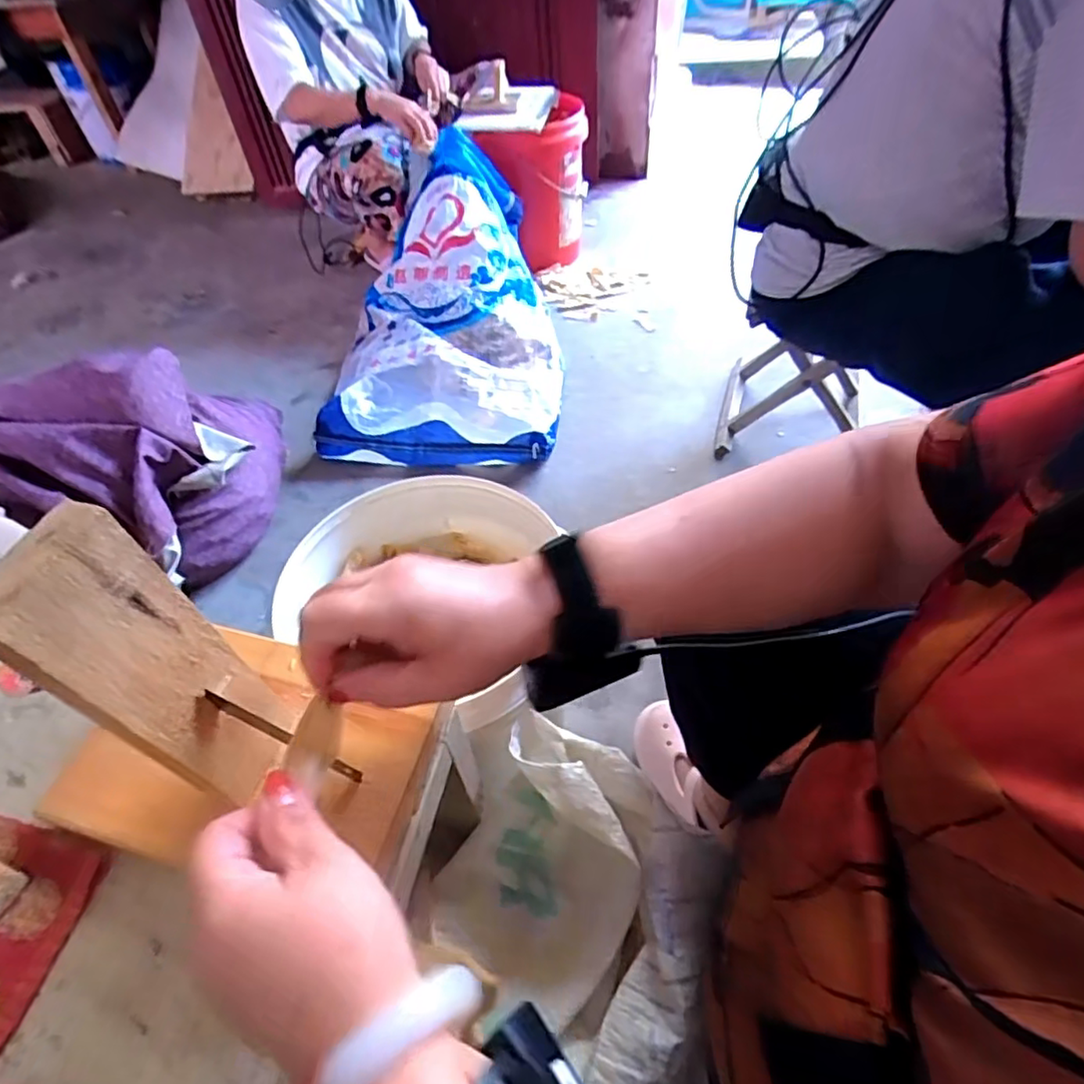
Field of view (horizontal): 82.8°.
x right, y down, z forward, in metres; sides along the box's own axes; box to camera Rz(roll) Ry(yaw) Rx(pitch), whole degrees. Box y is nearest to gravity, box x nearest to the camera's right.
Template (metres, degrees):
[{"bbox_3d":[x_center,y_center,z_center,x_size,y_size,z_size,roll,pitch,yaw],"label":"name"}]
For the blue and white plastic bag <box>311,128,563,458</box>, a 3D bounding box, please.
[{"bbox_3d":[-0.215,-0.529,1.312,0.479,0.357,0.749,-4,49,1],"label":"blue and white plastic bag"}]

